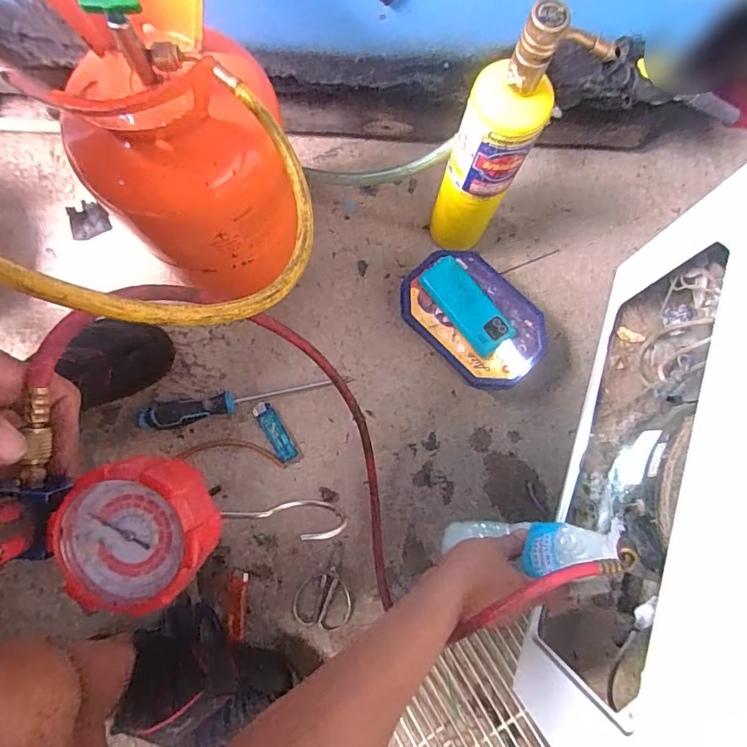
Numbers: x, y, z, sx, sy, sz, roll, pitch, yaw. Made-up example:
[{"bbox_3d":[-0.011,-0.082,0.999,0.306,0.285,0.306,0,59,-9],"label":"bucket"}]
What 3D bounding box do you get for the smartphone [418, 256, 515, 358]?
[{"bbox_3d":[0.111,-0.082,0.572,0.052,0.013,0.126,-36,76,-3],"label":"smartphone"}]

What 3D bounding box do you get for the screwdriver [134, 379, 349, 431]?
[{"bbox_3d":[-0.163,0.037,0.610,0.268,0.025,0.034,-9,79,-2],"label":"screwdriver"}]

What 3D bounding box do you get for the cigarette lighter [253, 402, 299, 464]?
[{"bbox_3d":[-0.125,0.074,0.605,0.024,0.018,0.081,-32,81,-6],"label":"cigarette lighter"}]

